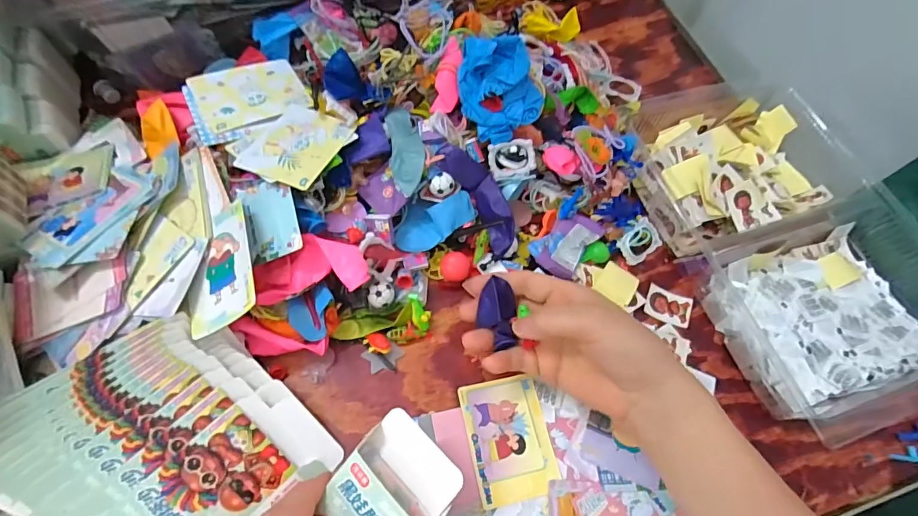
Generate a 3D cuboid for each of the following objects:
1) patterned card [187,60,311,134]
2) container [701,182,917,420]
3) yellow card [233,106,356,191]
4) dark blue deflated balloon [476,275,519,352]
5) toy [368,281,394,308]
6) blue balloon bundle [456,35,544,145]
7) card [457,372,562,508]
[{"bbox_3d":[-0.179,-0.141,0.386,0.086,0.005,0.060,-22,73,-23],"label":"patterned card"},{"bbox_3d":[0.332,0.039,0.394,0.208,0.049,0.177,-11,64,-10],"label":"container"},{"bbox_3d":[-0.131,-0.092,0.361,0.064,0.004,0.083,20,53,5],"label":"yellow card"},{"bbox_3d":[0.030,0.042,0.333,0.029,0.024,0.045,0,63,-4],"label":"dark blue deflated balloon"},{"bbox_3d":[-0.065,0.031,0.374,0.021,0.018,0.019,-7,64,-8],"label":"toy"},{"bbox_3d":[0.035,-0.152,0.402,0.066,0.066,0.070,2,63,-3],"label":"blue balloon bundle"},{"bbox_3d":[0.038,0.136,0.340,0.061,0.004,0.086,-10,64,-9],"label":"card"}]

